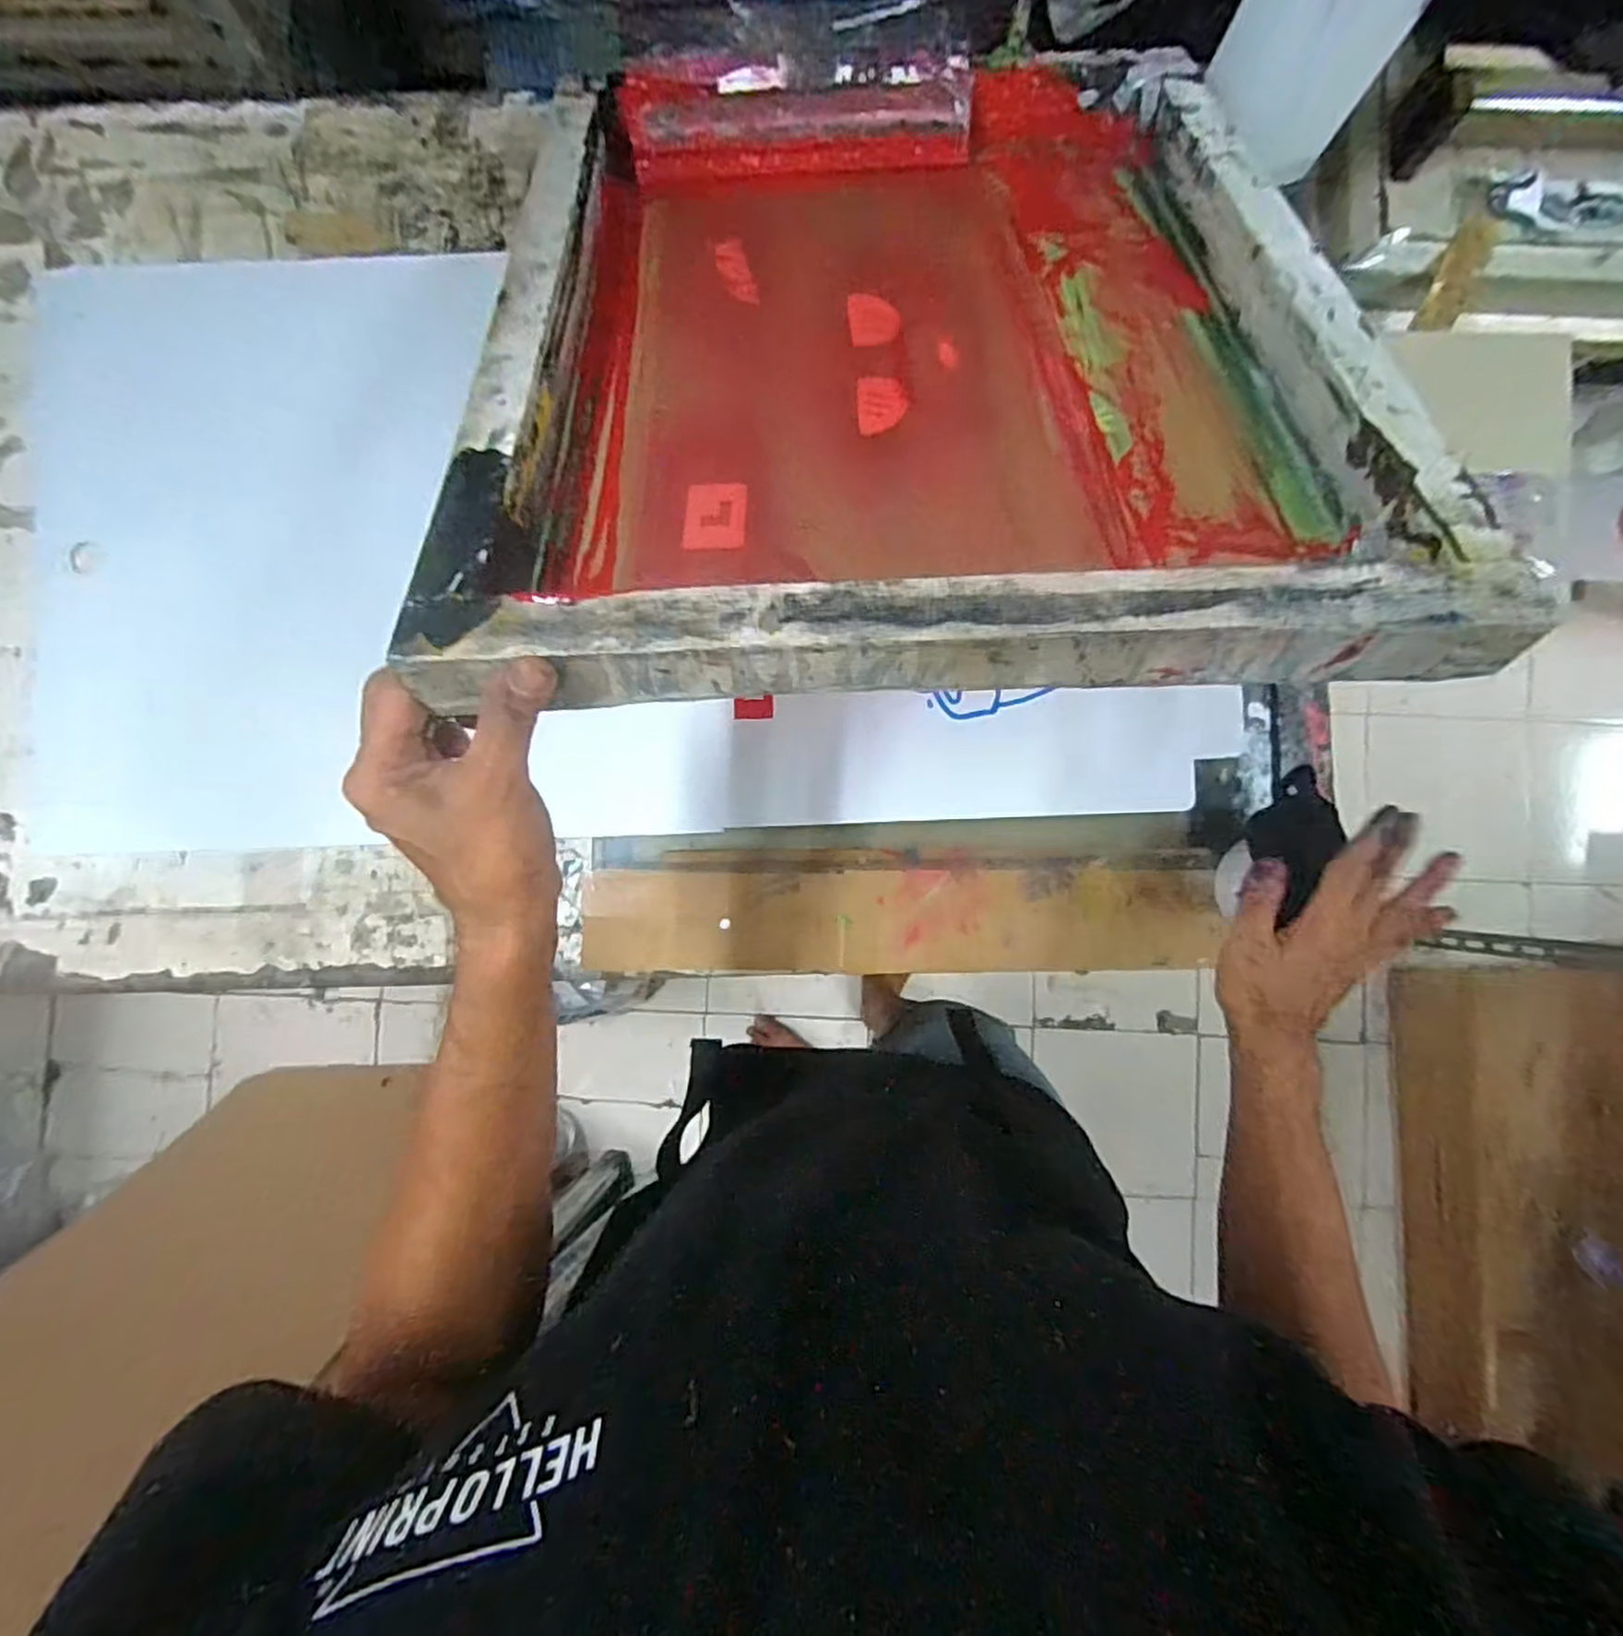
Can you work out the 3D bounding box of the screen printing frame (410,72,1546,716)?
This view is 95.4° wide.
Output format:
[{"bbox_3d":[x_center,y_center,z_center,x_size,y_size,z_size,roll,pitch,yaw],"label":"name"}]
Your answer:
[{"bbox_3d":[0.053,-0.282,0.417,0.432,0.052,0.506,-3,61,1],"label":"screen printing frame"}]

